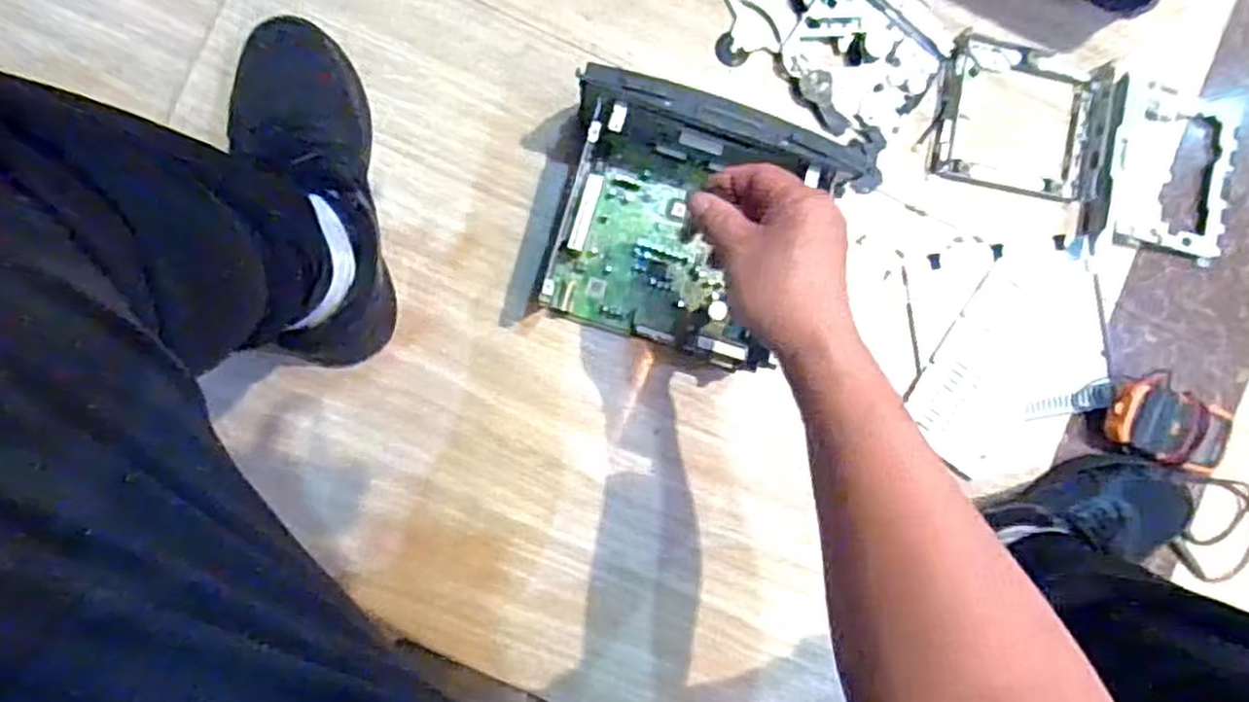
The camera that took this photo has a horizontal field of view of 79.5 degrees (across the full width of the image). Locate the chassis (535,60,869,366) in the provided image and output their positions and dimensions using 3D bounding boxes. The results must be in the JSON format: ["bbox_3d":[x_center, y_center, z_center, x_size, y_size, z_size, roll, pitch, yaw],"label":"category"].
[{"bbox_3d":[0.040,-0.092,0.578,0.178,0.120,0.165,18,87,-5],"label":"chassis"}]

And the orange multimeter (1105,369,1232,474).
[{"bbox_3d":[0.481,0.064,0.664,0.125,0.043,0.072,21,87,-5],"label":"orange multimeter"}]

